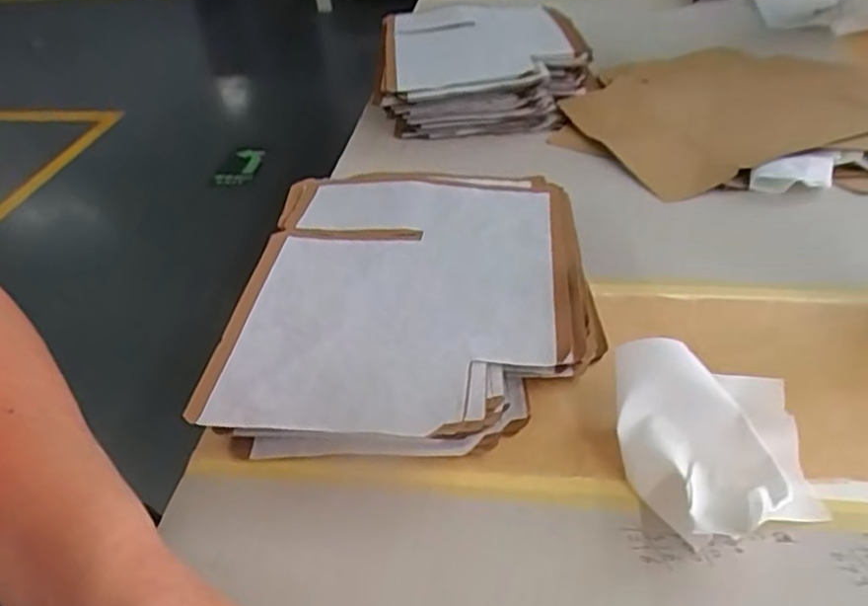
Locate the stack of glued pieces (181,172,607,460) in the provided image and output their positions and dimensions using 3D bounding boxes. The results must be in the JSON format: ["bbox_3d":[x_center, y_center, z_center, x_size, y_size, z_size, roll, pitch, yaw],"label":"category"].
[{"bbox_3d":[-0.011,-0.009,0.436,0.206,0.045,0.259,0,38,4],"label":"stack of glued pieces"}]

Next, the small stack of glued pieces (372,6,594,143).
[{"bbox_3d":[0.053,-0.272,0.756,0.223,0.068,0.257,-3,38,1],"label":"small stack of glued pieces"}]

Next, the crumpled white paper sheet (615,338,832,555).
[{"bbox_3d":[0.136,0.066,0.319,0.088,0.047,0.096,-2,38,2],"label":"crumpled white paper sheet"}]

